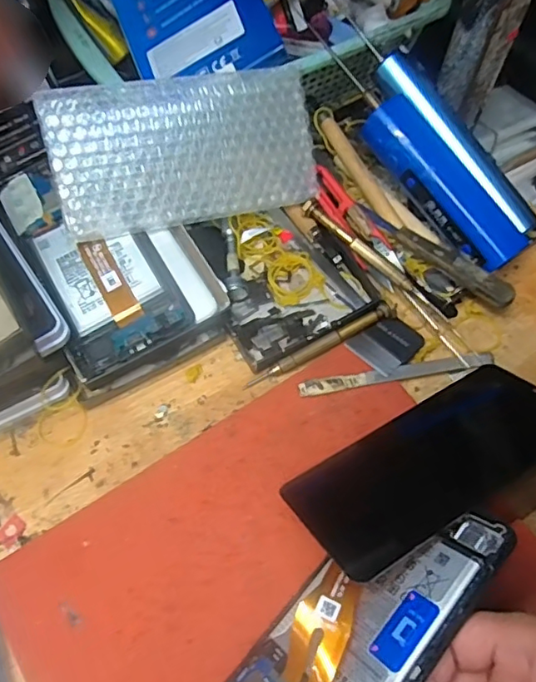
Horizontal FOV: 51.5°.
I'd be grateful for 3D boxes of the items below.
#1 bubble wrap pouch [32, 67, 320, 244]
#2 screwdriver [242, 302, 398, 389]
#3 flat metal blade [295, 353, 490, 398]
[{"bbox_3d":[-0.049,-0.121,0.350,0.167,0.006,0.083,-15,105,-17],"label":"bubble wrap pouch"},{"bbox_3d":[0.038,0.001,0.354,0.113,0.009,0.009,-26,66,-15],"label":"screwdriver"},{"bbox_3d":[0.083,0.020,0.349,0.128,0.004,0.009,-9,63,-7],"label":"flat metal blade"}]

